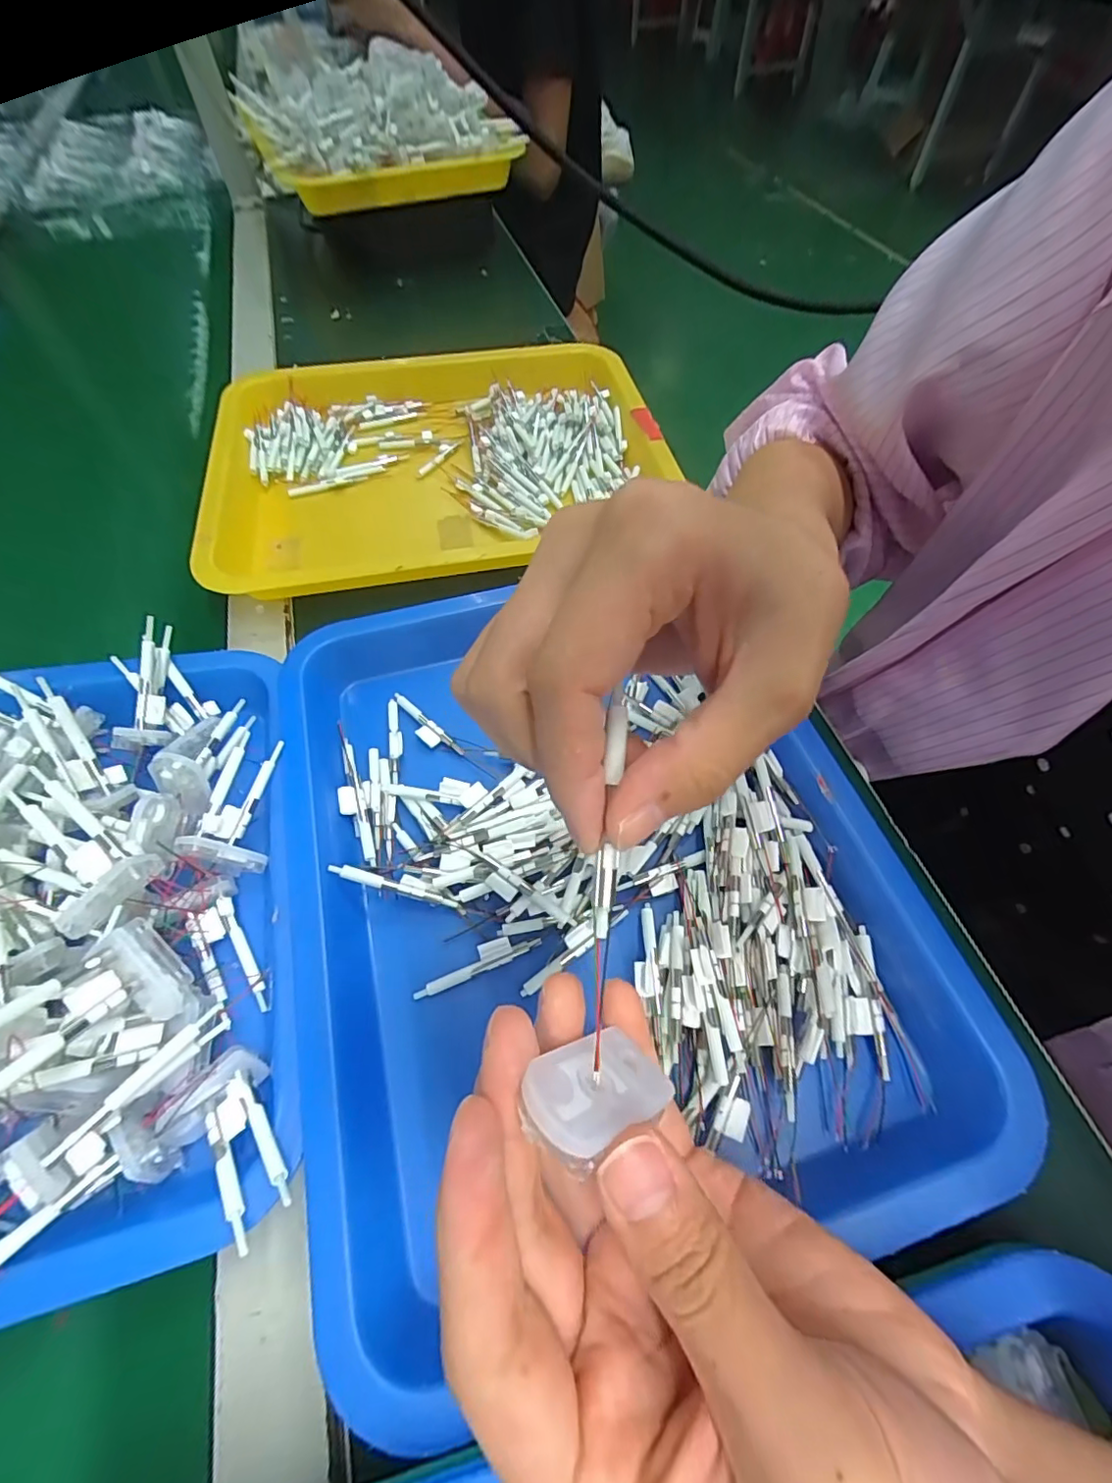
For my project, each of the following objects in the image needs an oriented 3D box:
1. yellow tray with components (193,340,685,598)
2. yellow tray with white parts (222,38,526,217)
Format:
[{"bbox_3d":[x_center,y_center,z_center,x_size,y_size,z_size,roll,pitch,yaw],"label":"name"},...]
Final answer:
[{"bbox_3d":[-0.089,-0.220,0.435,0.349,0.046,0.268,-17,60,-9],"label":"yellow tray with components"},{"bbox_3d":[-0.198,-0.683,0.610,0.252,0.088,0.201,-21,61,-11],"label":"yellow tray with white parts"}]

